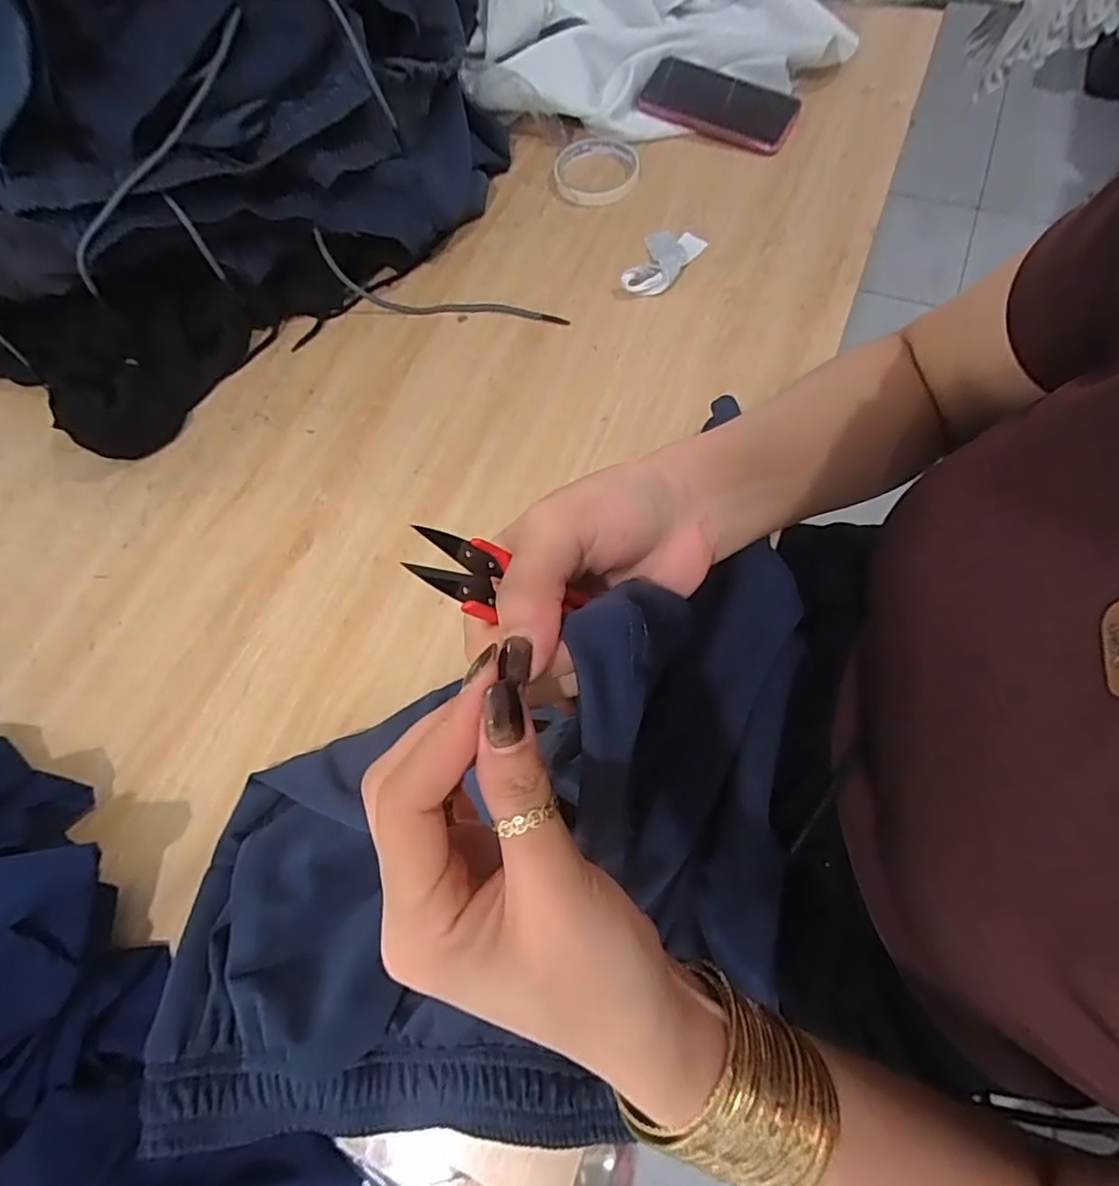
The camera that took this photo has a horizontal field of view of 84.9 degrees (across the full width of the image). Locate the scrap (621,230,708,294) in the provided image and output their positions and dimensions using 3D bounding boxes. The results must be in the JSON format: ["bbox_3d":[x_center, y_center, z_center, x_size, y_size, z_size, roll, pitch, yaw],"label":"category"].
[{"bbox_3d":[0.096,-0.317,0.581,0.055,0.021,0.090,26,71,13],"label":"scrap"}]

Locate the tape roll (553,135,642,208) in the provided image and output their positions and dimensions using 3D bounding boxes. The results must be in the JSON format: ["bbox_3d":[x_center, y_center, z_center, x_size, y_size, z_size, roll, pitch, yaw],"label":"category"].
[{"bbox_3d":[0.038,-0.442,0.639,0.087,0.019,0.093,-4,67,2],"label":"tape roll"}]

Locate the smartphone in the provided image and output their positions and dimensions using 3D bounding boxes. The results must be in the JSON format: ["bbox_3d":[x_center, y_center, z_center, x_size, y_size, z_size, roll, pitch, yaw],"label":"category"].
[{"bbox_3d":[0.167,-0.513,0.644,0.157,0.012,0.073,24,88,5],"label":"smartphone"}]

